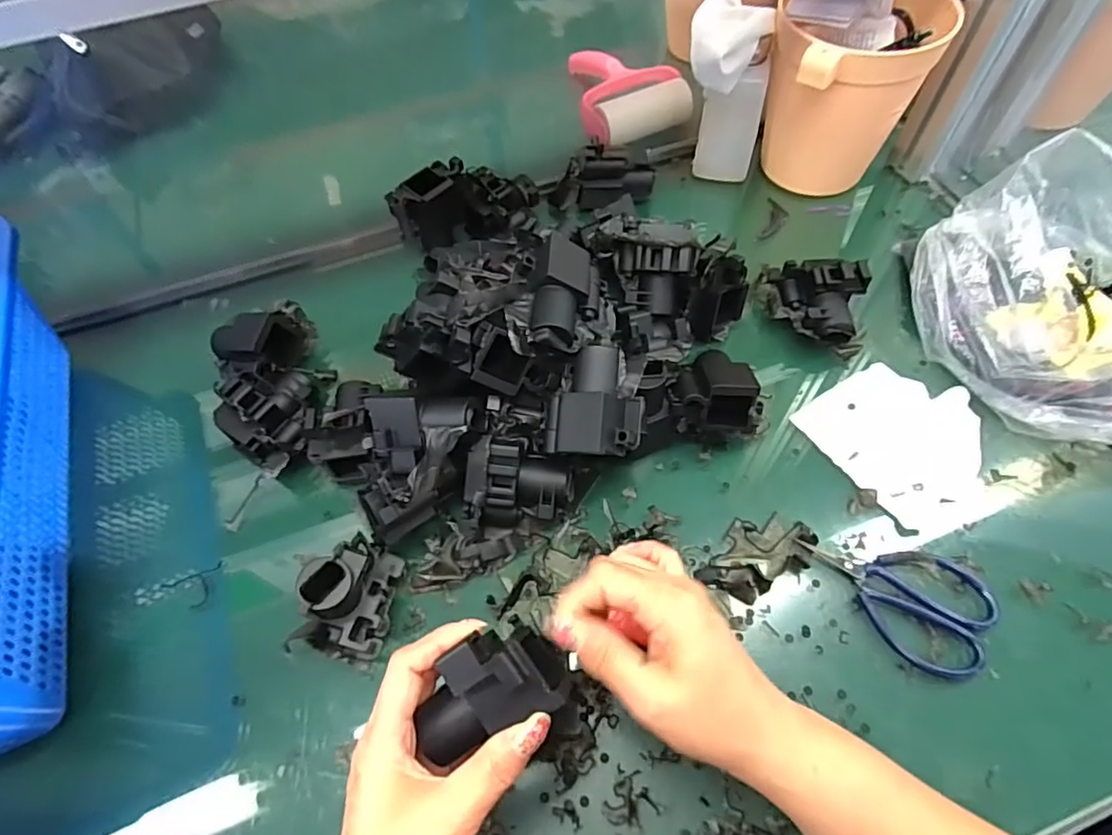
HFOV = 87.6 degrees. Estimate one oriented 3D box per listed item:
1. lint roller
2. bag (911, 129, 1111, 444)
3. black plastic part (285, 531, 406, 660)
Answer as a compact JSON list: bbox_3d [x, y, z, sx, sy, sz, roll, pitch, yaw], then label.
[{"bbox_3d":[0.071,-0.357,0.633,0.117,0.039,0.129,-25,61,-11],"label":"lint roller"},{"bbox_3d":[0.366,-0.076,0.401,0.137,0.101,0.217,-28,61,-13],"label":"bag"},{"bbox_3d":[-0.125,0.108,0.352,0.048,0.075,0.070,20,62,14],"label":"black plastic part"}]

